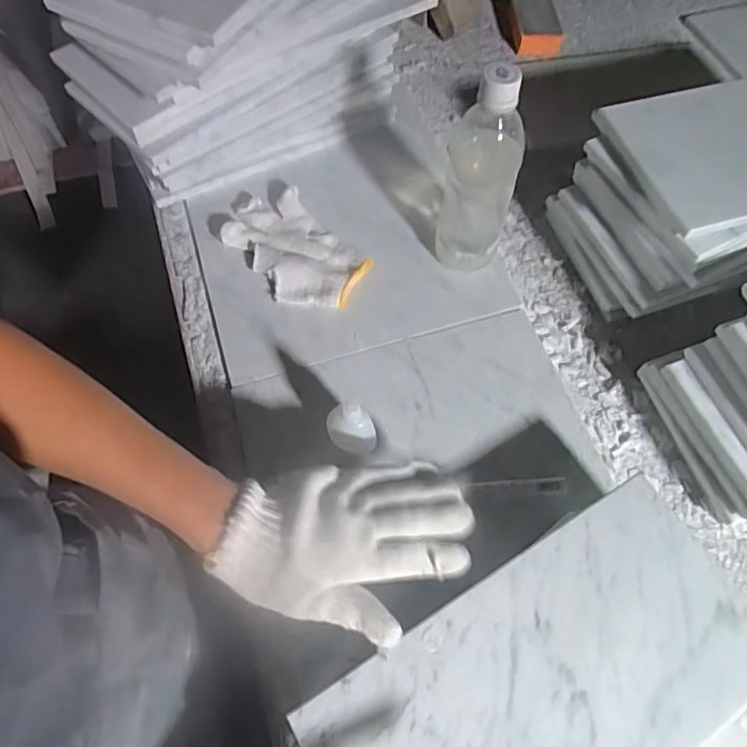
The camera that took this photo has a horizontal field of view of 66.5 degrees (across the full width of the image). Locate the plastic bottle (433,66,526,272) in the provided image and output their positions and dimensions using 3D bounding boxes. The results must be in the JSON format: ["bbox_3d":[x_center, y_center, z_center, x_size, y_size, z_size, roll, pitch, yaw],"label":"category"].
[{"bbox_3d":[0.099,-0.180,0.531,0.063,0.217,0.059,14,62,5],"label":"plastic bottle"}]

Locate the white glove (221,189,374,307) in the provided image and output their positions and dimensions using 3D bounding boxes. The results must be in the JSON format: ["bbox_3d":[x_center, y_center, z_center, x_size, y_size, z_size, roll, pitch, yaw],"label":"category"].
[{"bbox_3d":[-0.085,-0.131,0.603,0.093,0.021,0.164,-36,69,-19],"label":"white glove"}]

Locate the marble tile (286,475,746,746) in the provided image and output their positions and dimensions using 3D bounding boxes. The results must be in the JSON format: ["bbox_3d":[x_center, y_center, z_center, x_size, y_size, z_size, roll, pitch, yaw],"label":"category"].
[{"bbox_3d":[0.118,0.209,0.367,0.297,0.009,0.159,-28,67,-16],"label":"marble tile"}]

